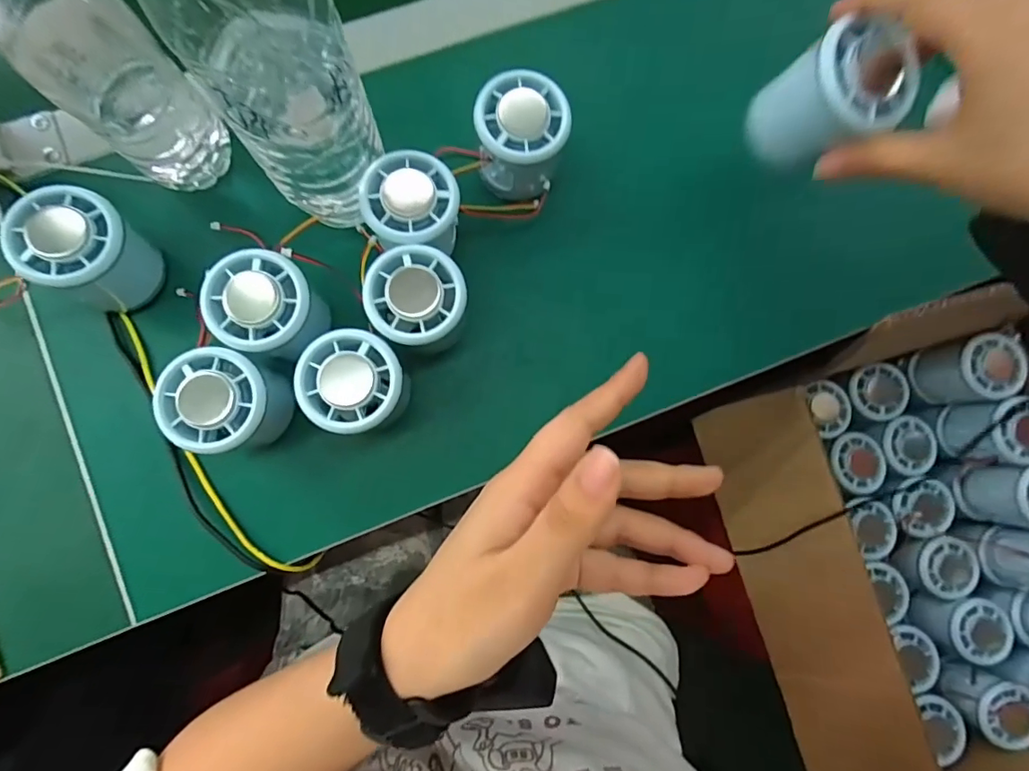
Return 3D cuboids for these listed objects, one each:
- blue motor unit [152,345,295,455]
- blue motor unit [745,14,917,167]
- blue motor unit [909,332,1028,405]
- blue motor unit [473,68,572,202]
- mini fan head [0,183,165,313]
[{"bbox_3d":[-0.164,0.011,0.303,0.059,0.058,0.056,26,82,0],"label":"blue motor unit"},{"bbox_3d":[0.166,-0.149,0.267,0.059,0.053,0.057,-38,86,-7],"label":"blue motor unit"},{"bbox_3d":[0.420,-0.013,0.480,0.051,0.070,0.057,-8,83,-4],"label":"blue motor unit"},{"bbox_3d":[0.004,-0.157,0.327,0.055,0.050,0.055,0,83,-3],"label":"blue motor unit"},{"bbox_3d":[-0.245,-0.077,0.302,0.053,0.061,0.058,26,82,0],"label":"mini fan head"}]

